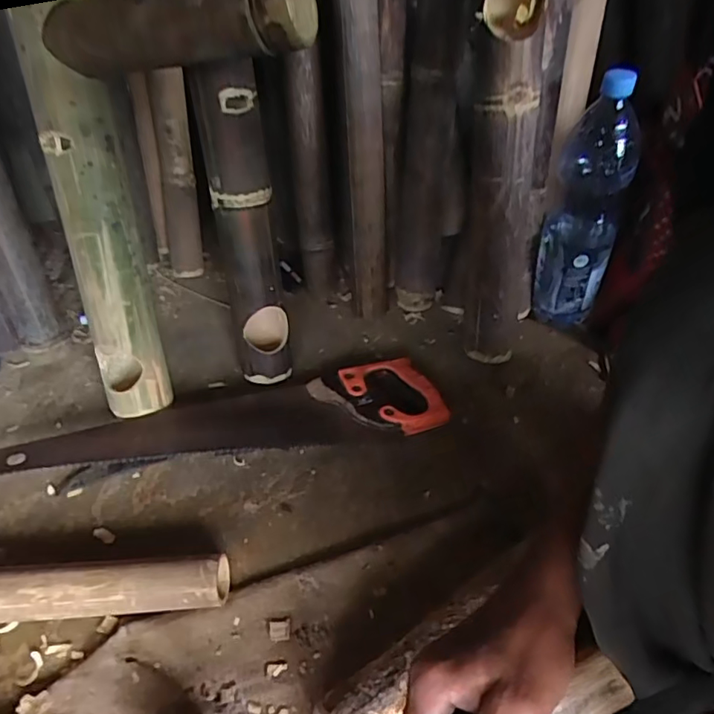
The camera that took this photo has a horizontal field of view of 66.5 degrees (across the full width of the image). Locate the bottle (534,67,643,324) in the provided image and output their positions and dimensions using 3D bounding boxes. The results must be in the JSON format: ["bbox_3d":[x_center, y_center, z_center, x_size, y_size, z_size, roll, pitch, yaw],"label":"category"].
[{"bbox_3d":[0.292,-0.174,0.705,0.098,0.338,0.079,19,48,18],"label":"bottle"}]

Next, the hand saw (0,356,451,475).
[{"bbox_3d":[-0.144,0.082,0.636,0.495,0.022,0.107,-11,47,-14],"label":"hand saw"}]

